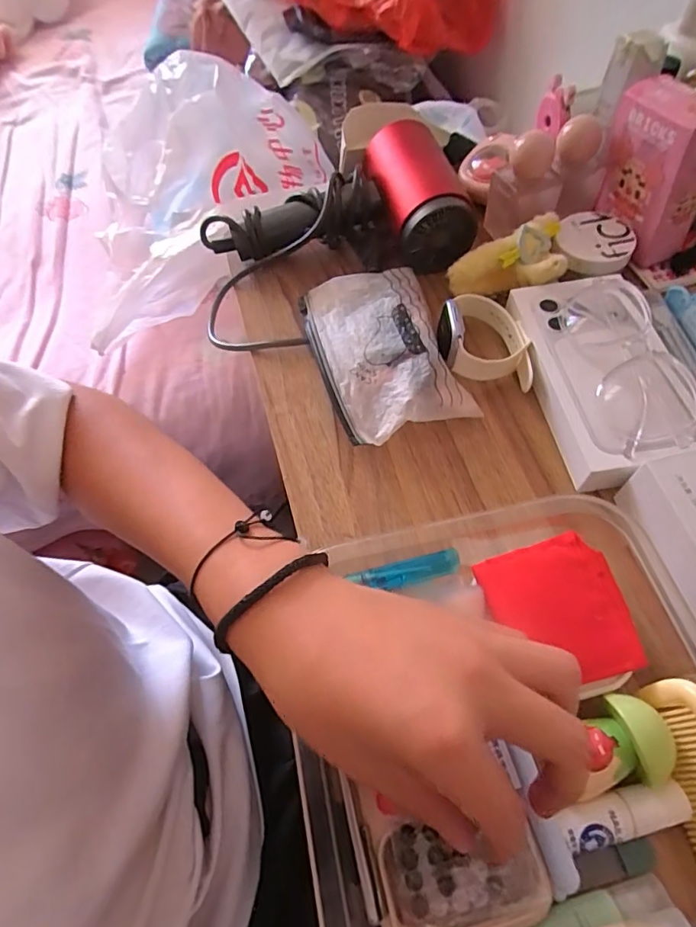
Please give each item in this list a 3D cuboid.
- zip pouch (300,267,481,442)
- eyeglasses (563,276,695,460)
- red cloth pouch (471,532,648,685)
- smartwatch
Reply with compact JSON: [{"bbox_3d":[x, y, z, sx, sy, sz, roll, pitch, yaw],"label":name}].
[{"bbox_3d":[0.024,-0.092,0.398,0.095,0.029,0.162,-15,60,-5],"label":"zip pouch"},{"bbox_3d":[0.194,-0.072,0.348,0.052,0.031,0.142,-2,60,3],"label":"eyeglasses"},{"bbox_3d":[0.112,0.077,0.269,0.069,0.004,0.073,-15,60,-5],"label":"red cloth pouch"},{"bbox_3d":[0.102,-0.097,0.386,0.062,0.036,0.080,-3,60,2],"label":"smartwatch"}]

